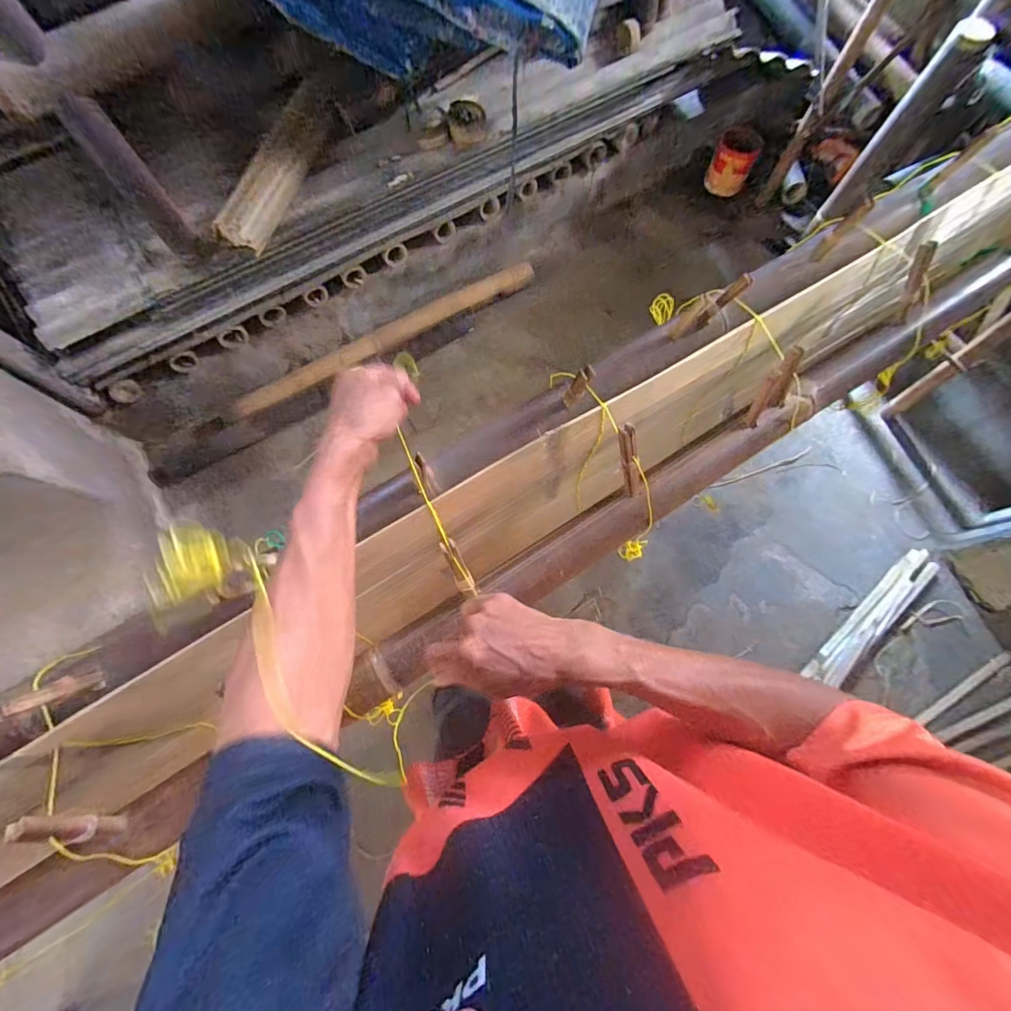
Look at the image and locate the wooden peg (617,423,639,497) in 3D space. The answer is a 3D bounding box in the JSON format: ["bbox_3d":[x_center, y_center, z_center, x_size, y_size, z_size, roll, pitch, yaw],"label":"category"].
[{"bbox_3d":[0.114,-0.039,0.406,0.013,0.076,0.011,-25,38,-7],"label":"wooden peg"}]

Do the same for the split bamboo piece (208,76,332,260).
[{"bbox_3d":[-0.534,-0.794,1.032,0.087,0.108,0.421,30,90,10],"label":"split bamboo piece"}]

